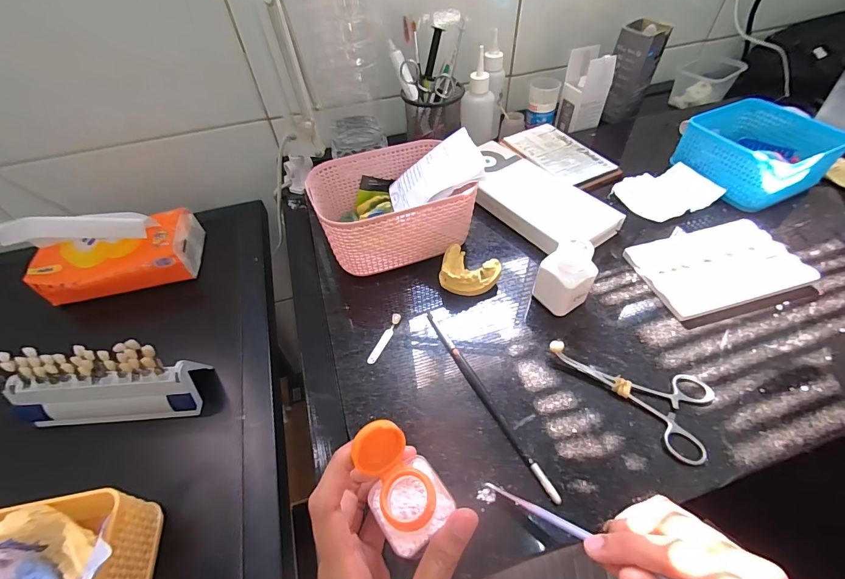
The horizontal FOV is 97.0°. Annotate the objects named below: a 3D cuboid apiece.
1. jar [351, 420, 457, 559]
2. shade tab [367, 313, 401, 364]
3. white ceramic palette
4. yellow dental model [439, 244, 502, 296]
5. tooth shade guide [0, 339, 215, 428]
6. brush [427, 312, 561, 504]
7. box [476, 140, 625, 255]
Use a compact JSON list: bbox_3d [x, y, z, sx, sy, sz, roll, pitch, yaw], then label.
[{"bbox_3d":[-0.010,0.109,0.208,0.042,0.064,0.055,-30,56,-19],"label":"jar"},{"bbox_3d":[-0.036,0.046,0.359,0.009,0.004,0.058,18,53,17],"label":"shade tab"},{"bbox_3d":[0.301,-0.027,0.382,0.151,0.012,0.096,-14,51,-8],"label":"white ceramic palette"},{"bbox_3d":[0.045,-0.020,0.390,0.062,0.021,0.051,32,59,26],"label":"yellow dental model"},{"bbox_3d":[-0.320,0.094,0.370,0.178,0.088,0.050,-4,50,-1],"label":"tooth shade guide"},{"bbox_3d":[0.051,0.086,0.318,0.007,0.008,0.189,-24,53,-16],"label":"brush"},{"bbox_3d":[0.132,-0.115,0.457,0.099,0.023,0.196,-33,56,-22],"label":"box"}]

